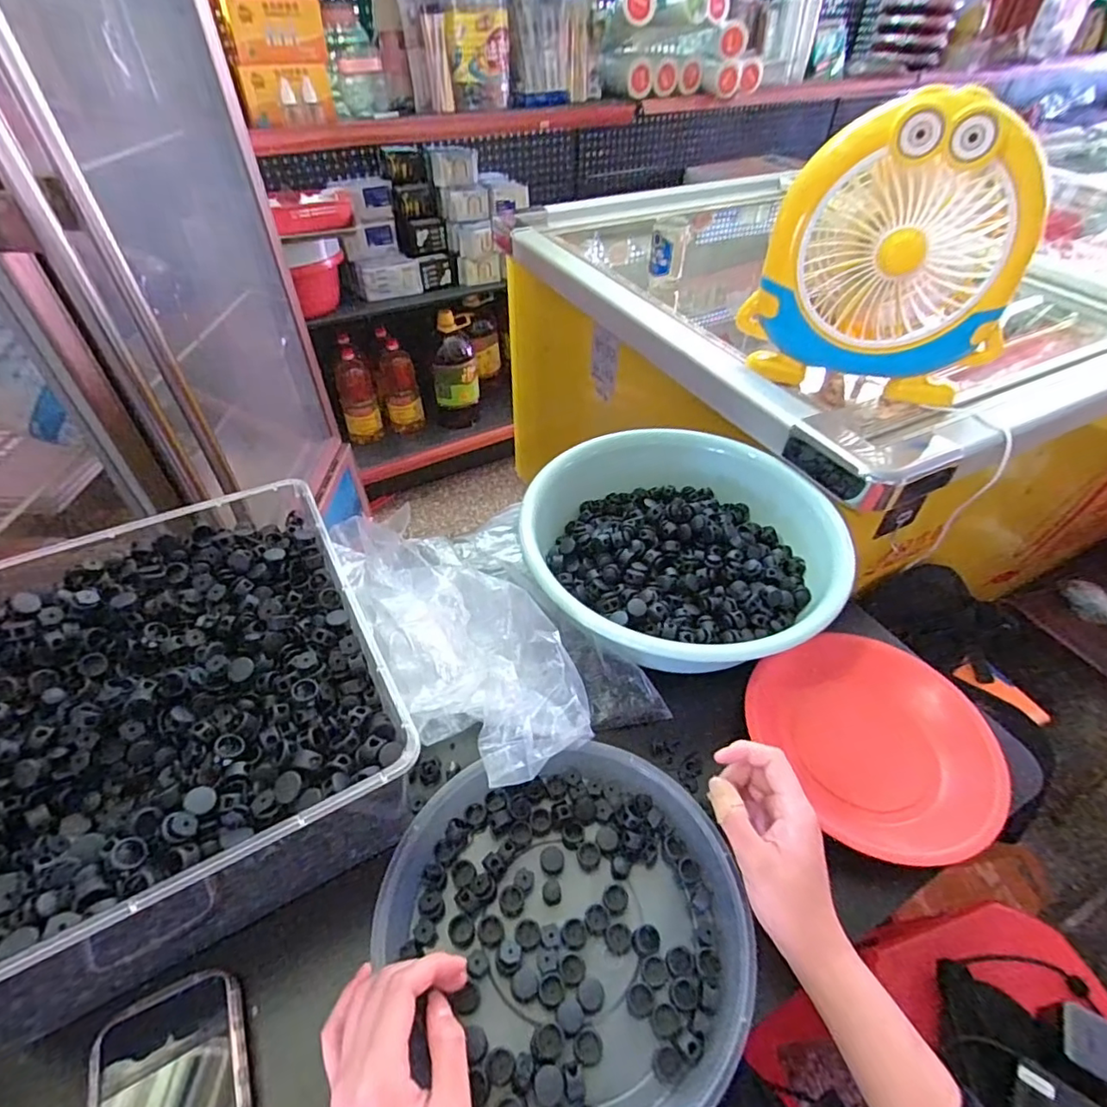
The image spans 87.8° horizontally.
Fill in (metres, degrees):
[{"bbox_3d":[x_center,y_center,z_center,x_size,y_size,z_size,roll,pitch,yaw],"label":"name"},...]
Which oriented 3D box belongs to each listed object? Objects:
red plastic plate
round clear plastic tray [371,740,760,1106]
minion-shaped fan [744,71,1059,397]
[{"bbox_3d":[0.264,0.152,0.475,0.168,0.038,0.182,1,46,-1],"label":"red plastic plate"},{"bbox_3d":[0.007,0.249,0.383,0.229,0.041,0.222,-4,46,-5],"label":"round clear plastic tray"},{"bbox_3d":[0.354,-0.307,0.609,0.261,0.260,0.081,13,47,11],"label":"minion-shaped fan"}]

